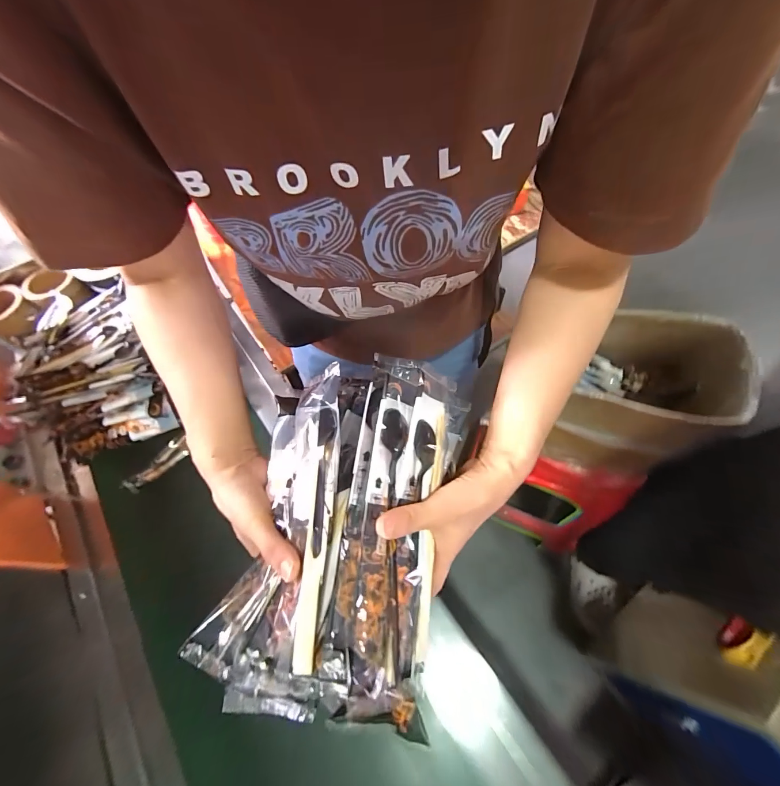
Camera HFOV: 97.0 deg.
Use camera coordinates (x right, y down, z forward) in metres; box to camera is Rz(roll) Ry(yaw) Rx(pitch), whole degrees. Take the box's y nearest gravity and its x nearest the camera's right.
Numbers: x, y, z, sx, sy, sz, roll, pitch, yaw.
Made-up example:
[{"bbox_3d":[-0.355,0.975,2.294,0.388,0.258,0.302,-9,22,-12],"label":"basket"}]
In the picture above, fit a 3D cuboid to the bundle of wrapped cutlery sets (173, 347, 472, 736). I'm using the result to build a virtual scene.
[{"bbox_3d":[-0.039,0.099,0.289,0.167,0.066,0.272,10,62,8],"label":"bundle of wrapped cutlery sets"}]

